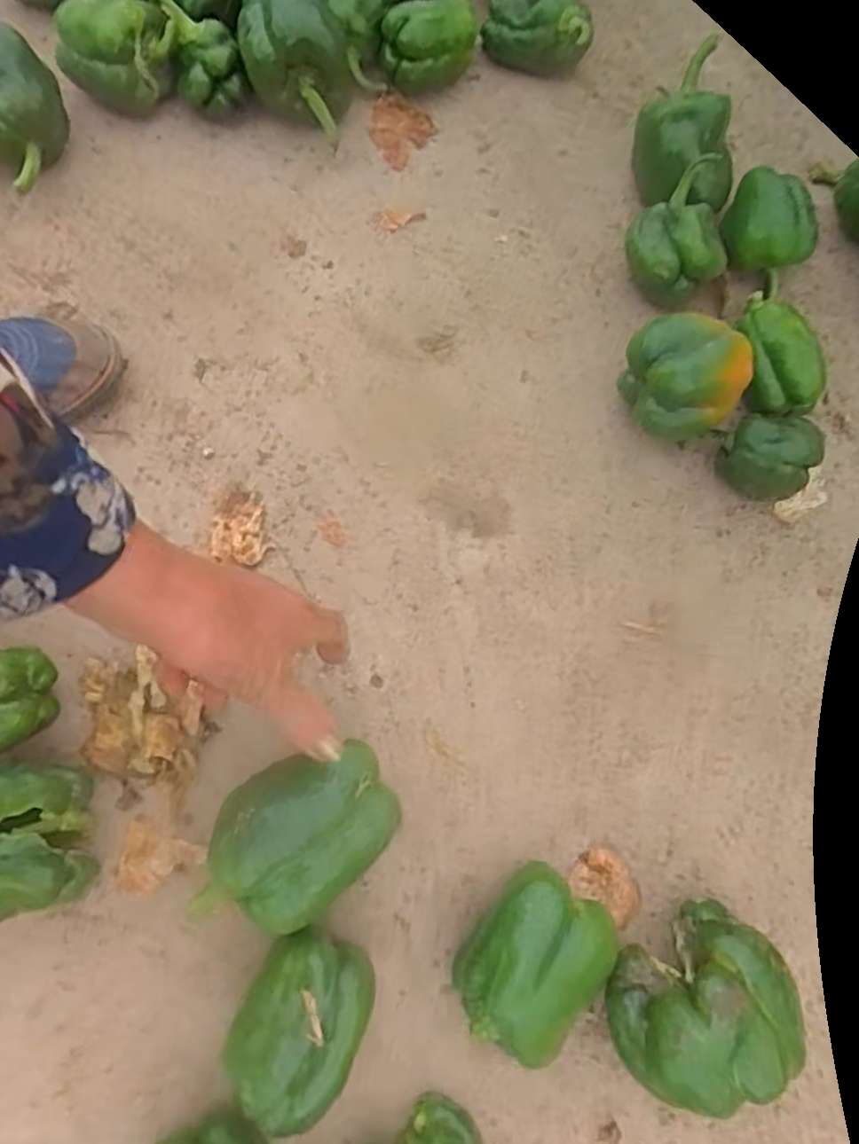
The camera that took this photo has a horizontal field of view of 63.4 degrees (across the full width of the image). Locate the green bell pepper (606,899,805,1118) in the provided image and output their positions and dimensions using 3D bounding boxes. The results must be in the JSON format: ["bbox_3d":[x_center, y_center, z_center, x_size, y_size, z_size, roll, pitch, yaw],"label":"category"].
[{"bbox_3d":[0.139,0.225,0.359,0.090,0.071,0.069,-29,74,-5],"label":"green bell pepper"}]

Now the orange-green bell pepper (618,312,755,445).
[{"bbox_3d":[0.163,-0.120,0.454,0.070,0.072,0.061,7,74,6],"label":"orange-green bell pepper"}]

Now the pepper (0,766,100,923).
[{"bbox_3d":[-0.245,0.155,0.389,0.098,0.058,0.075,-13,73,0],"label":"pepper"}]

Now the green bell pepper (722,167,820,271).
[{"bbox_3d":[0.240,-0.247,0.500,0.059,0.055,0.057,10,76,4],"label":"green bell pepper"}]

